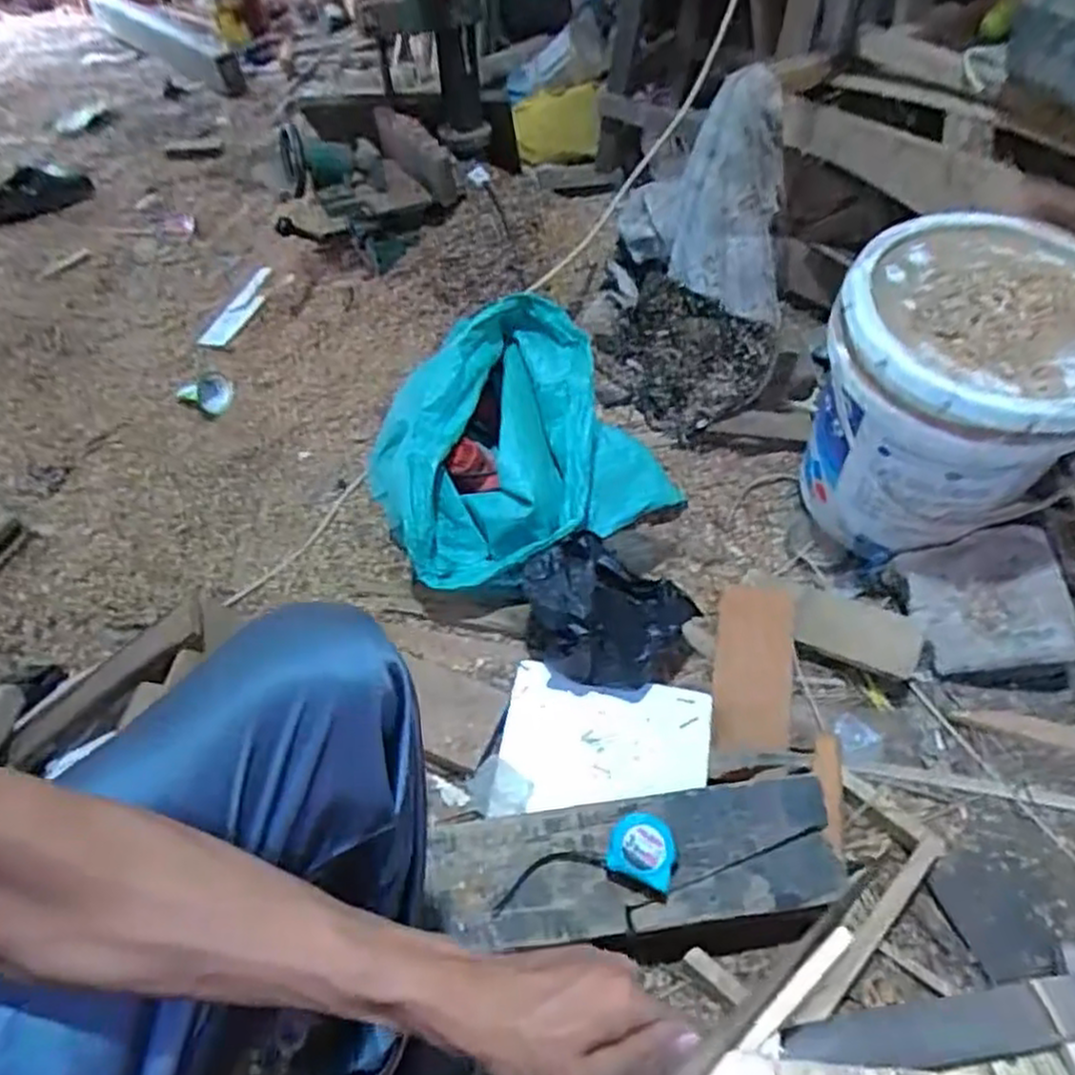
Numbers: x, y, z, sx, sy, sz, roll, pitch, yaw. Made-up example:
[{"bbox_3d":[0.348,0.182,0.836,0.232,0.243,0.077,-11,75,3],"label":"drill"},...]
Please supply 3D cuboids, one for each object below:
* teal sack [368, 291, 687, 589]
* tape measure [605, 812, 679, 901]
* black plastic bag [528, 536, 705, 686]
[{"bbox_3d":[-0.020,-0.124,1.020,0.382,0.226,0.320,-20,49,-15],"label":"teal sack"},{"bbox_3d":[0.098,0.284,0.689,0.062,0.031,0.058,18,51,19],"label":"tape measure"},{"bbox_3d":[0.088,0.093,0.882,0.186,0.170,0.148,-14,48,-10],"label":"black plastic bag"}]

